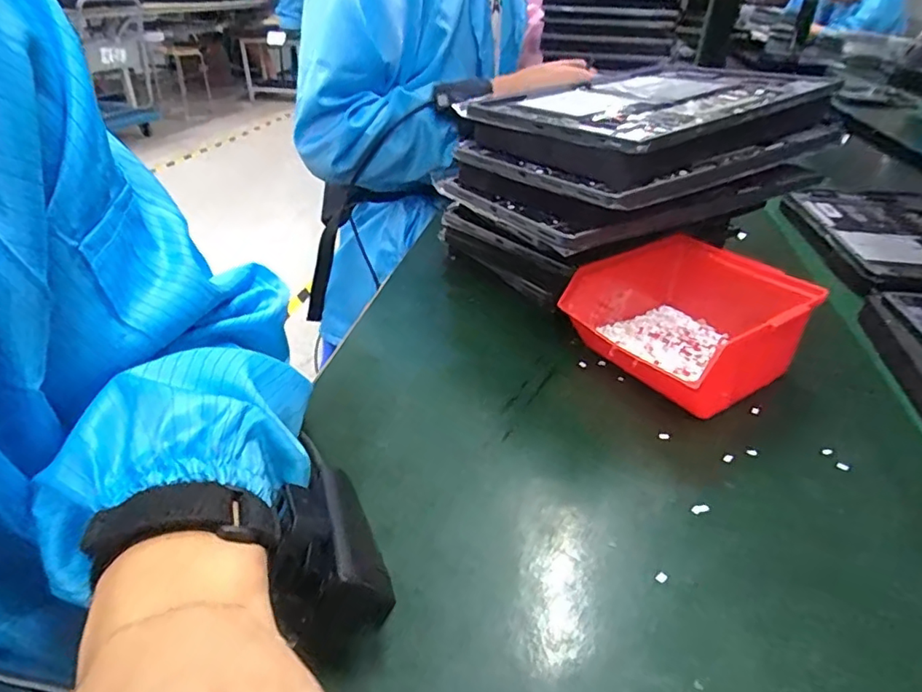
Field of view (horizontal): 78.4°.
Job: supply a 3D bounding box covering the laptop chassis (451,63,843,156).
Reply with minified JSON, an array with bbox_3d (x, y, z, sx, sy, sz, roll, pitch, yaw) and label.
[{"bbox_3d":[0.152,-0.200,0.456,0.267,0.022,0.192,-23,41,-33],"label":"laptop chassis"}]

